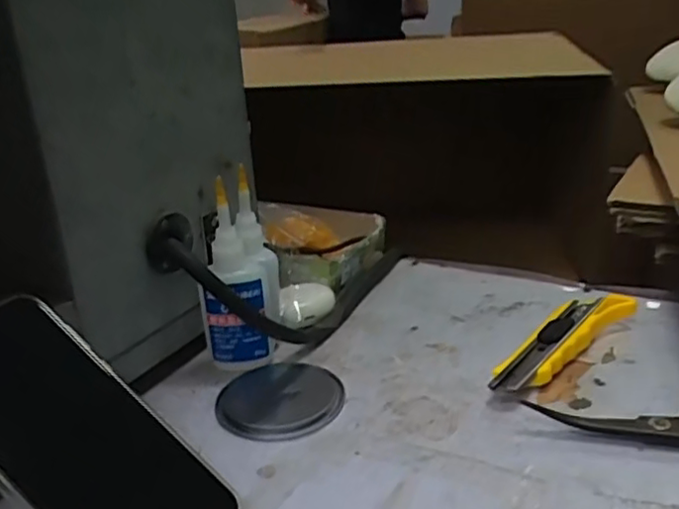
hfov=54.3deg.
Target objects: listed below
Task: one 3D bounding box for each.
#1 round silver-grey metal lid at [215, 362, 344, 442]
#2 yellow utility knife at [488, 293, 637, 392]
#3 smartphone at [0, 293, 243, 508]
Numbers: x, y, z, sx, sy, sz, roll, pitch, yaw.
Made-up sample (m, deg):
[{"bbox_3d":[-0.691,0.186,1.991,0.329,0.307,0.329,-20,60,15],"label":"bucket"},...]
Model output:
[{"bbox_3d":[-0.038,0.093,0.430,0.078,0.005,0.080,-3,22,1],"label":"round silver-grey metal lid"},{"bbox_3d":[0.150,0.060,0.457,0.147,0.022,0.037,-21,27,-37],"label":"yellow utility knife"},{"bbox_3d":[-0.126,0.089,0.318,0.166,0.015,0.079,41,34,7],"label":"smartphone"}]

